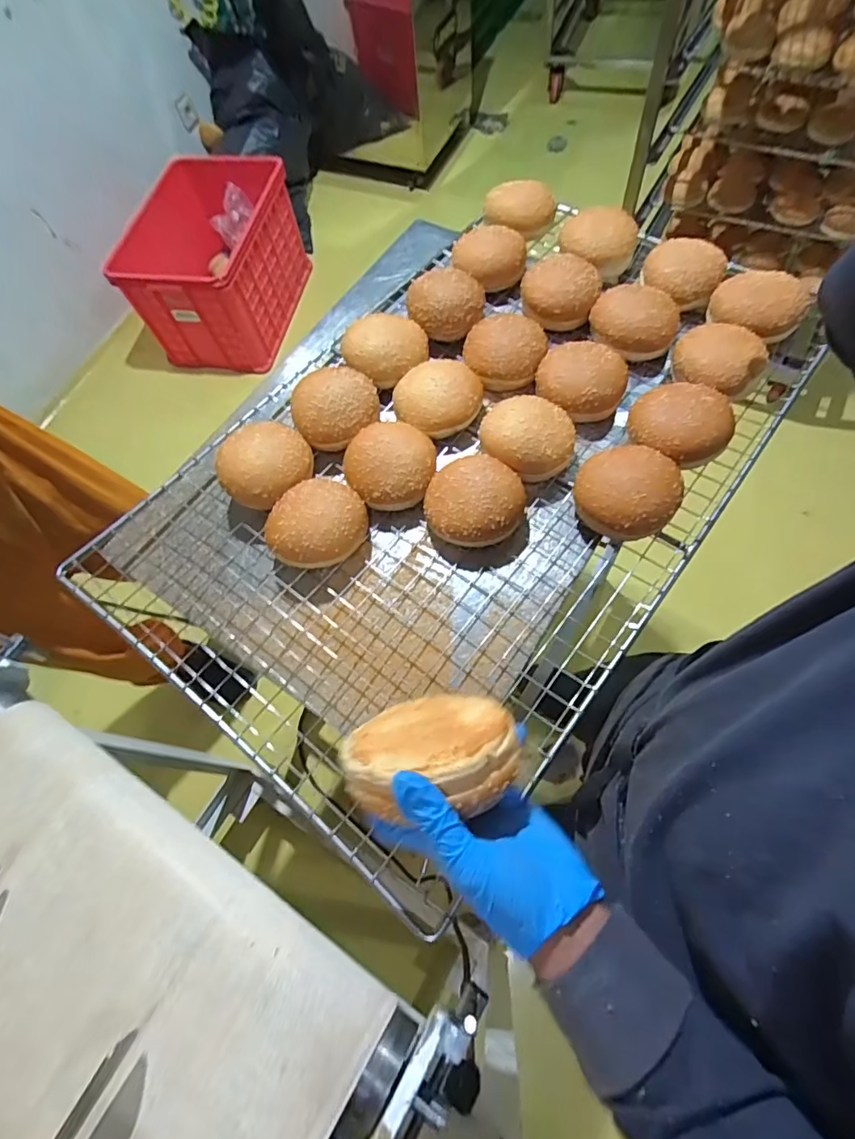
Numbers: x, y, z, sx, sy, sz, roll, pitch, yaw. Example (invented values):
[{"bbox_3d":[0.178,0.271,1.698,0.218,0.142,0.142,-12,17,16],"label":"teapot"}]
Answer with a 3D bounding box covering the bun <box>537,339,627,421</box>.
[{"bbox_3d":[0.183,-0.228,0.630,0.100,0.042,0.100,-2,67,5],"label":"bun"}]

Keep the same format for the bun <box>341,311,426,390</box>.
[{"bbox_3d":[-0.056,-0.286,0.676,0.104,0.049,0.104,2,67,6],"label":"bun"}]

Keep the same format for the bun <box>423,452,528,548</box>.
[{"bbox_3d":[0.050,-0.076,0.571,0.098,0.047,0.092,-2,67,5],"label":"bun"}]

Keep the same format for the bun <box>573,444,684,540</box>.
[{"bbox_3d":[0.210,-0.086,0.554,0.100,0.049,0.098,-2,67,5],"label":"bun"}]

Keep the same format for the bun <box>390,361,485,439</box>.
[{"bbox_3d":[0.012,-0.215,0.641,0.108,0.041,0.100,2,67,6],"label":"bun"}]

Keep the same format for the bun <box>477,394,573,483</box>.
[{"bbox_3d":[0.116,-0.157,0.599,0.104,0.045,0.096,-2,67,5],"label":"bun"}]

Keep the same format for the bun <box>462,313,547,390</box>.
[{"bbox_3d":[0.099,-0.277,0.667,0.099,0.050,0.099,-10,66,1],"label":"bun"}]

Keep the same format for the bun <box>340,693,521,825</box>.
[{"bbox_3d":[0.006,0.120,0.330,0.104,0.046,0.094,-4,12,33],"label":"bun"}]

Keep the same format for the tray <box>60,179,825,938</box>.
[{"bbox_3d":[0.039,-0.172,0.625,0.564,0.086,0.742,33,76,18],"label":"tray"}]

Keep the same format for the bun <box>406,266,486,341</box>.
[{"bbox_3d":[0.025,-0.361,0.702,0.098,0.054,0.098,-1,67,5],"label":"bun"}]

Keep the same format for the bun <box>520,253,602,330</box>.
[{"bbox_3d":[0.176,-0.371,0.700,0.099,0.045,0.102,4,67,7],"label":"bun"}]

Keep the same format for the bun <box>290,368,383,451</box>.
[{"bbox_3d":[-0.113,-0.203,0.641,0.105,0.046,0.099,-12,66,0],"label":"bun"}]

